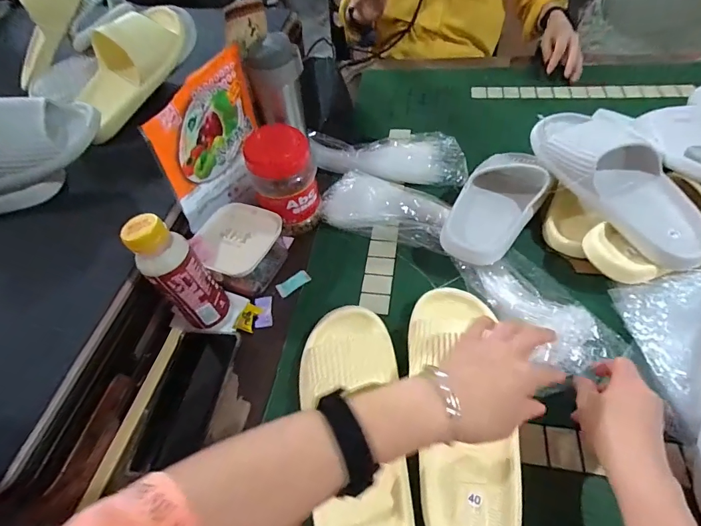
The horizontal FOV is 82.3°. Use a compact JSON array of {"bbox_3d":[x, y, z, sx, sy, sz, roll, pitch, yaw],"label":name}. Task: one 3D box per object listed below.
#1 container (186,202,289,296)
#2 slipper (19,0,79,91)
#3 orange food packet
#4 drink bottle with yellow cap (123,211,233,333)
[{"bbox_3d":[-0.156,-0.017,0.560,0.110,0.068,0.111,20,57,19],"label":"container"},{"bbox_3d":[-0.507,-0.407,0.653,0.087,0.070,0.233,35,103,27],"label":"slipper"},{"bbox_3d":[-0.175,-0.149,0.532,0.025,0.189,0.172,24,58,21],"label":"orange food packet"},{"bbox_3d":[-0.194,0.015,0.459,0.057,0.165,0.047,-34,57,-20],"label":"drink bottle with yellow cap"}]

